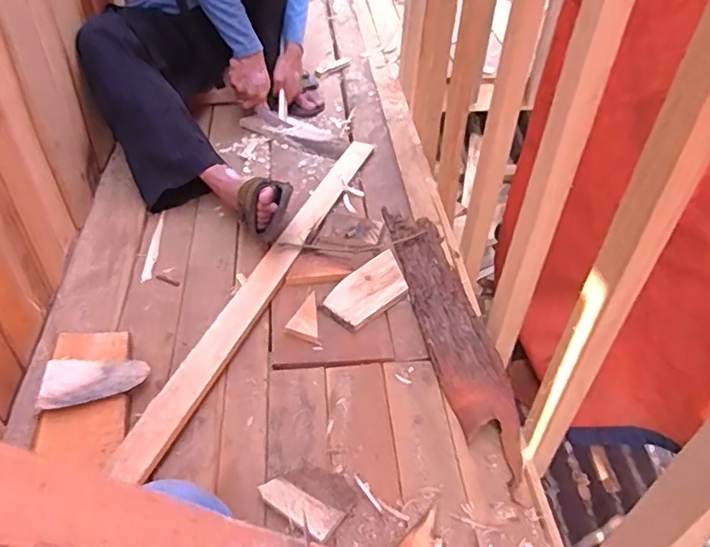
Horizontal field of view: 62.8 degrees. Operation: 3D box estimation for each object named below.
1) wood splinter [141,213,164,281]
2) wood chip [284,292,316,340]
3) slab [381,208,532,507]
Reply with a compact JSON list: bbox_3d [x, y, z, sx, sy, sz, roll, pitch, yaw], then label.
[{"bbox_3d":[-0.380,-0.056,1.104,0.023,0.007,0.193,-1,44,-6],"label":"wood splinter"},{"bbox_3d":[-0.090,0.071,0.968,0.049,0.015,0.097,-1,44,-7],"label":"wood chip"},{"bbox_3d":[0.159,0.078,0.971,0.106,0.046,0.598,-6,45,-11],"label":"slab"}]

